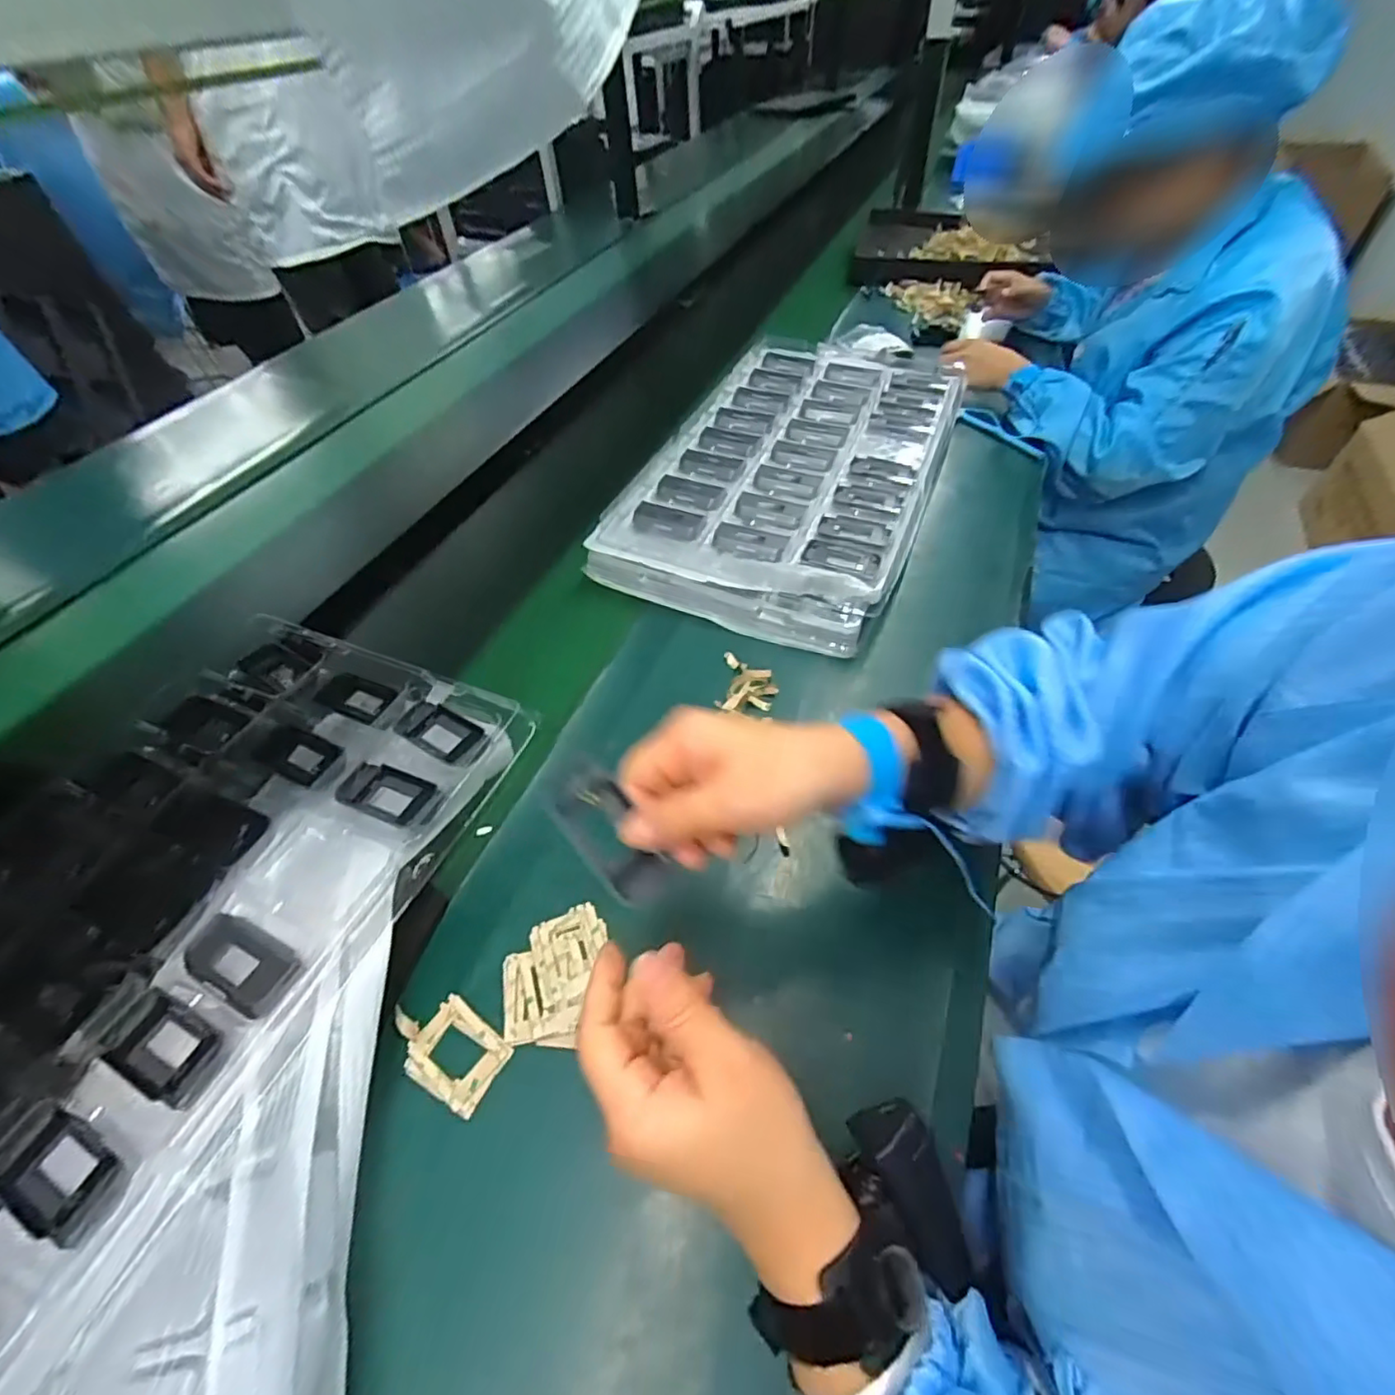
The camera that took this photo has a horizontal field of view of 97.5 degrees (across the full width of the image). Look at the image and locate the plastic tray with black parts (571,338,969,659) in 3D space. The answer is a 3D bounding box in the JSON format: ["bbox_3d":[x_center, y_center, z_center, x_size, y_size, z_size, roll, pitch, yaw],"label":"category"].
[{"bbox_3d":[0.127,-0.278,0.739,0.299,0.062,0.539,18,54,18],"label":"plastic tray with black parts"}]

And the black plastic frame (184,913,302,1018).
[{"bbox_3d":[-0.271,0.156,0.363,0.077,0.004,0.036,20,54,19],"label":"black plastic frame"}]

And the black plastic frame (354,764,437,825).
[{"bbox_3d":[-0.213,0.068,0.430,0.055,0.009,0.035,17,53,18],"label":"black plastic frame"}]

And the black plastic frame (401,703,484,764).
[{"bbox_3d":[-0.193,0.026,0.462,0.061,0.005,0.037,27,57,24],"label":"black plastic frame"}]

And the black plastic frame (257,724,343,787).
[{"bbox_3d":[-0.301,0.043,0.459,0.063,0.012,0.038,19,54,19],"label":"black plastic frame"}]

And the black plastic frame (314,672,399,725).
[{"bbox_3d":[-0.275,-0.001,0.494,0.065,0.010,0.037,19,54,19],"label":"black plastic frame"}]

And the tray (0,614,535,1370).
[{"bbox_3d":[-0.374,0.145,0.378,0.307,0.021,0.503,18,54,18],"label":"tray"}]

